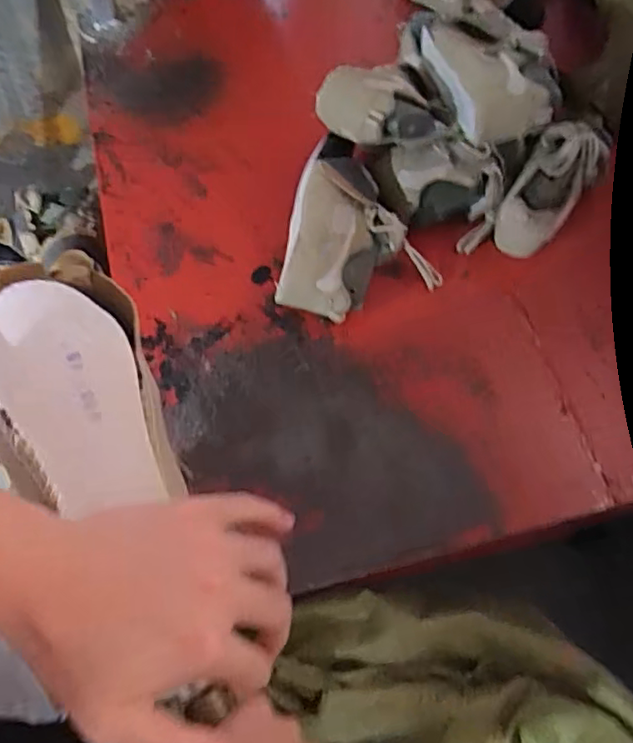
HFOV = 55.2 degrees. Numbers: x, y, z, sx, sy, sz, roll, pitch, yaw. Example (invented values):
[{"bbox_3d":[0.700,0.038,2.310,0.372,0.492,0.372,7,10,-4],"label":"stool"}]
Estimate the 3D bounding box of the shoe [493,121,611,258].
[{"bbox_3d":[0.298,-0.240,0.787,0.092,0.075,0.189,37,106,15],"label":"shoe"}]

